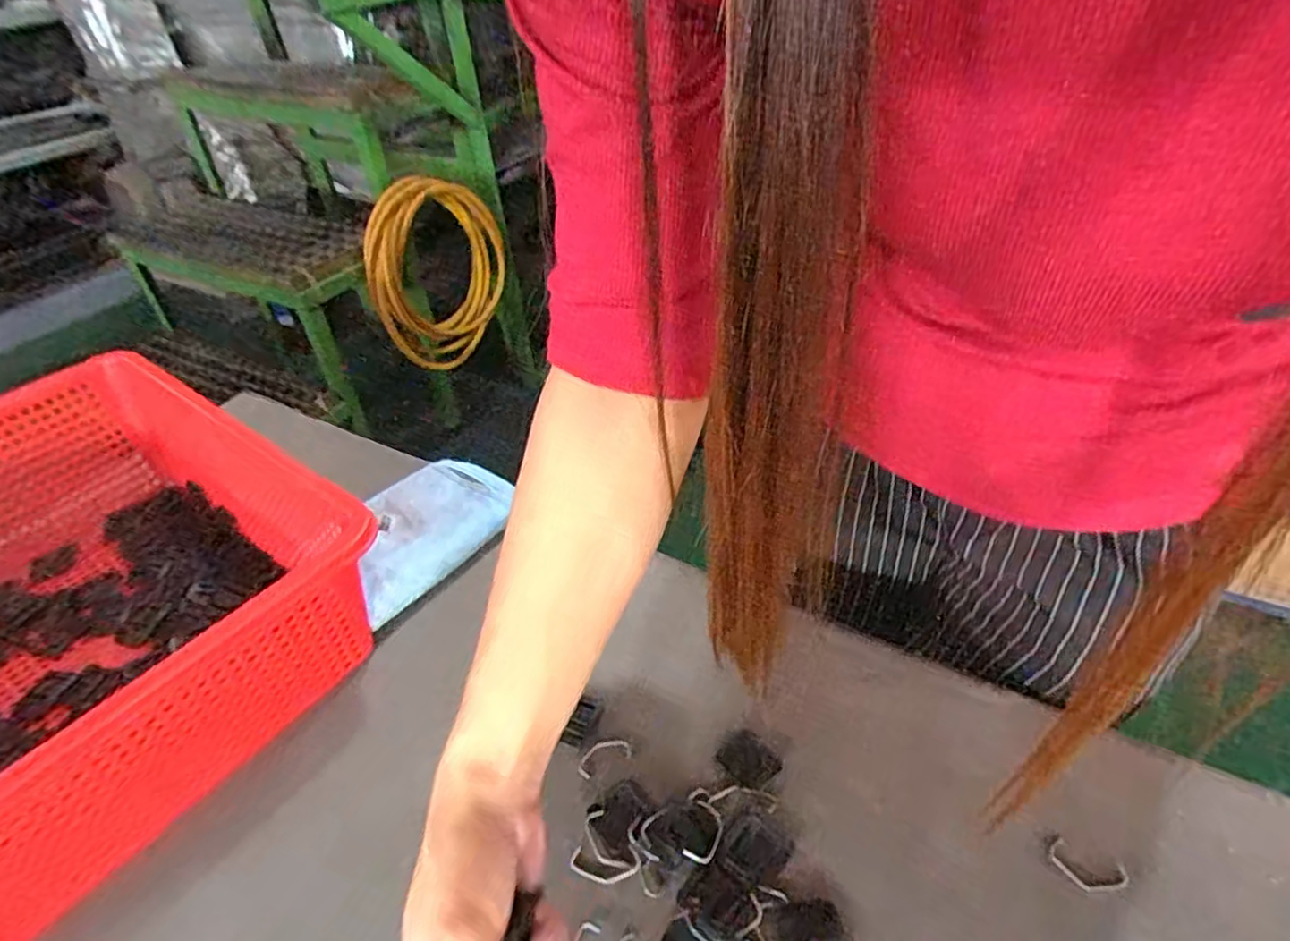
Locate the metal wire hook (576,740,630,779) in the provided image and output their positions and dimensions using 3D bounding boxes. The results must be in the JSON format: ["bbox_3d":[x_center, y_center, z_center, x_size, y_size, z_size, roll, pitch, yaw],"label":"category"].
[{"bbox_3d":[-0.026,0.177,0.417,0.034,0.005,0.014,-19,43,-18],"label":"metal wire hook"}]

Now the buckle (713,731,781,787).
[{"bbox_3d":[0.064,0.179,0.418,0.028,0.004,0.036,-34,49,-31],"label":"buckle"}]

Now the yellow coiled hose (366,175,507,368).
[{"bbox_3d":[-0.434,-0.426,1.470,0.055,0.386,0.365,17,45,21],"label":"yellow coiled hose"}]

